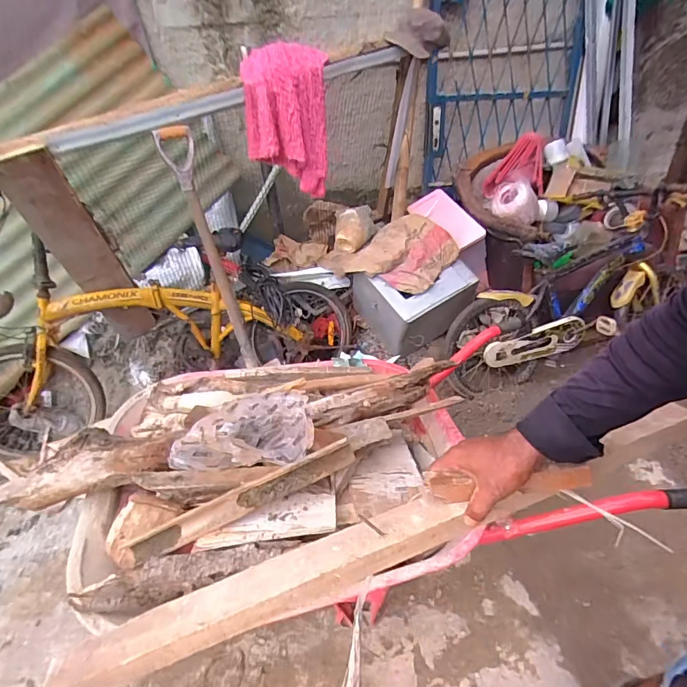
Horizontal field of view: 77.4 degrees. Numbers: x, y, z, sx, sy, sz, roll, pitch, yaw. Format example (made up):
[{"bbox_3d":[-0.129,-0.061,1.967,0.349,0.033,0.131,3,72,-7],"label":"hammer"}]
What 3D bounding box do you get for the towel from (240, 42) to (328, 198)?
[{"bbox_3d":[-0.163,-0.688,1.355,0.279,0.439,0.124,-21,27,-29],"label":"towel"}]

